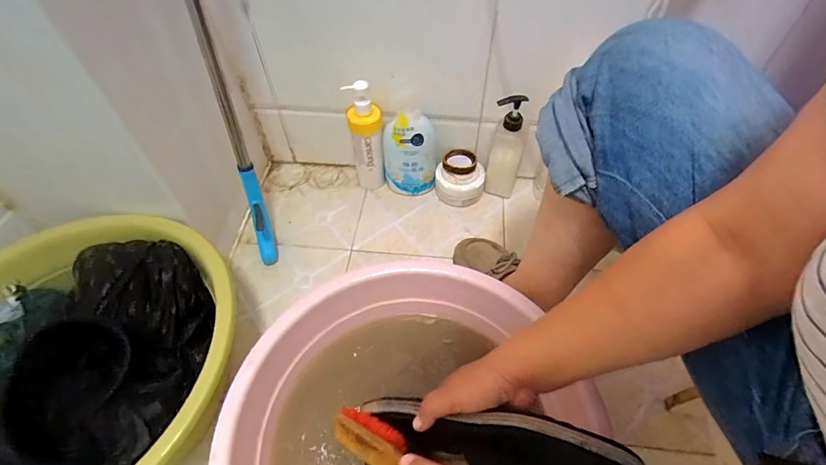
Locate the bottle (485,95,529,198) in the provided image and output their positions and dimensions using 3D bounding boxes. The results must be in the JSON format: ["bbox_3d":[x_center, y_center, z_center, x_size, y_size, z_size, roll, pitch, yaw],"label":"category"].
[{"bbox_3d":[0.185,-0.162,0.798,0.068,0.222,0.060,7,52,8],"label":"bottle"}]

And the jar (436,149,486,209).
[{"bbox_3d":[0.098,-0.113,0.854,0.098,0.080,0.094,-1,51,1],"label":"jar"}]

